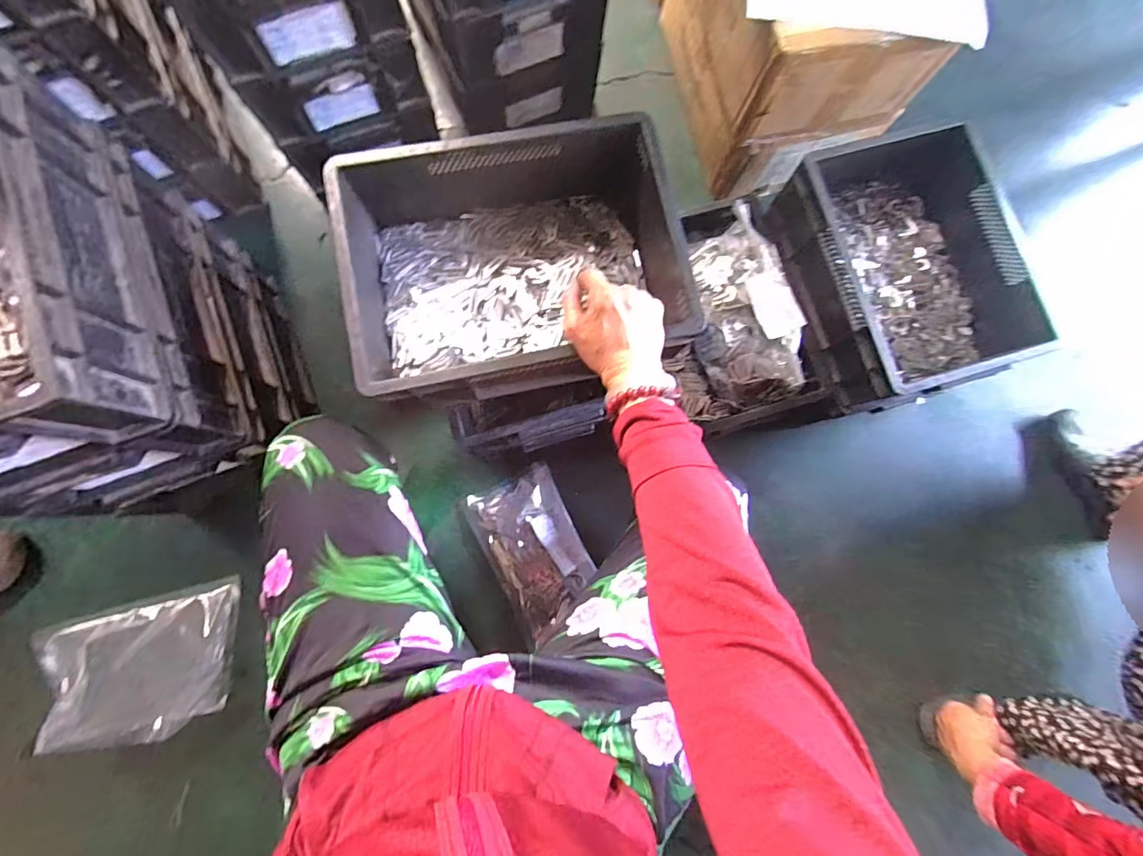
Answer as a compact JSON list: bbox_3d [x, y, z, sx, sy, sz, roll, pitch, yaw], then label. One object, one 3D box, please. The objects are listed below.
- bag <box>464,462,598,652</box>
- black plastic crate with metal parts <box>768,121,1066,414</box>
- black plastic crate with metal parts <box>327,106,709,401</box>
[{"bbox_3d":[-0.054,0.185,0.733,0.139,0.029,0.227,-26,83,-6],"label":"bag"},{"bbox_3d":[0.459,-0.226,0.670,0.241,0.121,0.348,-15,82,-5],"label":"black plastic crate with metal parts"},{"bbox_3d":[-0.063,-0.181,0.524,0.334,0.115,0.259,-13,82,-4],"label":"black plastic crate with metal parts"}]

